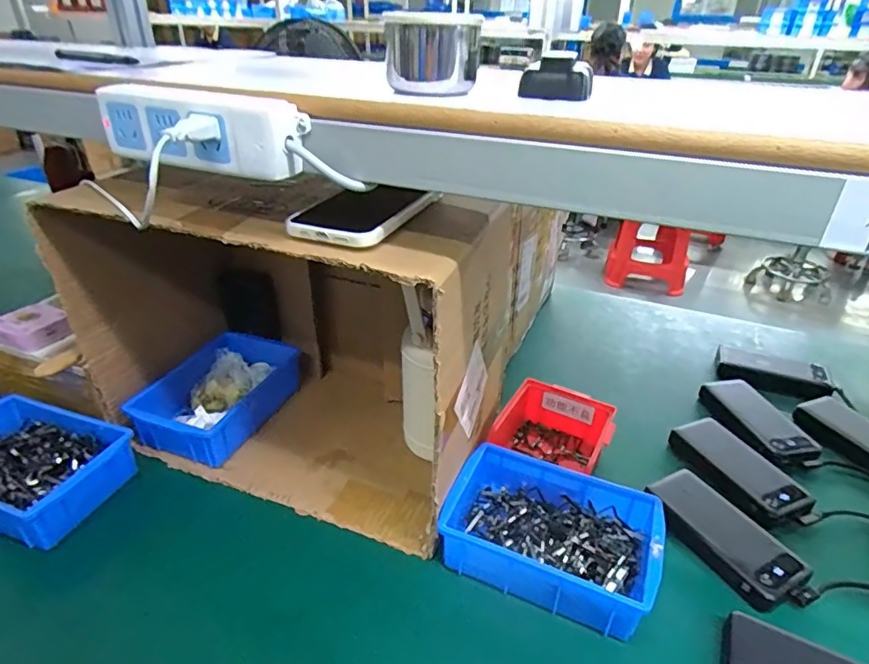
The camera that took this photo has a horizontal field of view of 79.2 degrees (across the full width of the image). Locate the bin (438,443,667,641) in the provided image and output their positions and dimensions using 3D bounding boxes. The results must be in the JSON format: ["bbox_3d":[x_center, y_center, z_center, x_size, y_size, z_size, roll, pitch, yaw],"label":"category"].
[{"bbox_3d":[0.118,0.199,0.533,0.198,0.057,0.138,15,33,21],"label":"bin"}]

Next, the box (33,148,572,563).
[{"bbox_3d":[-0.161,-0.013,0.616,0.473,0.337,0.267,15,33,21],"label":"box"}]

